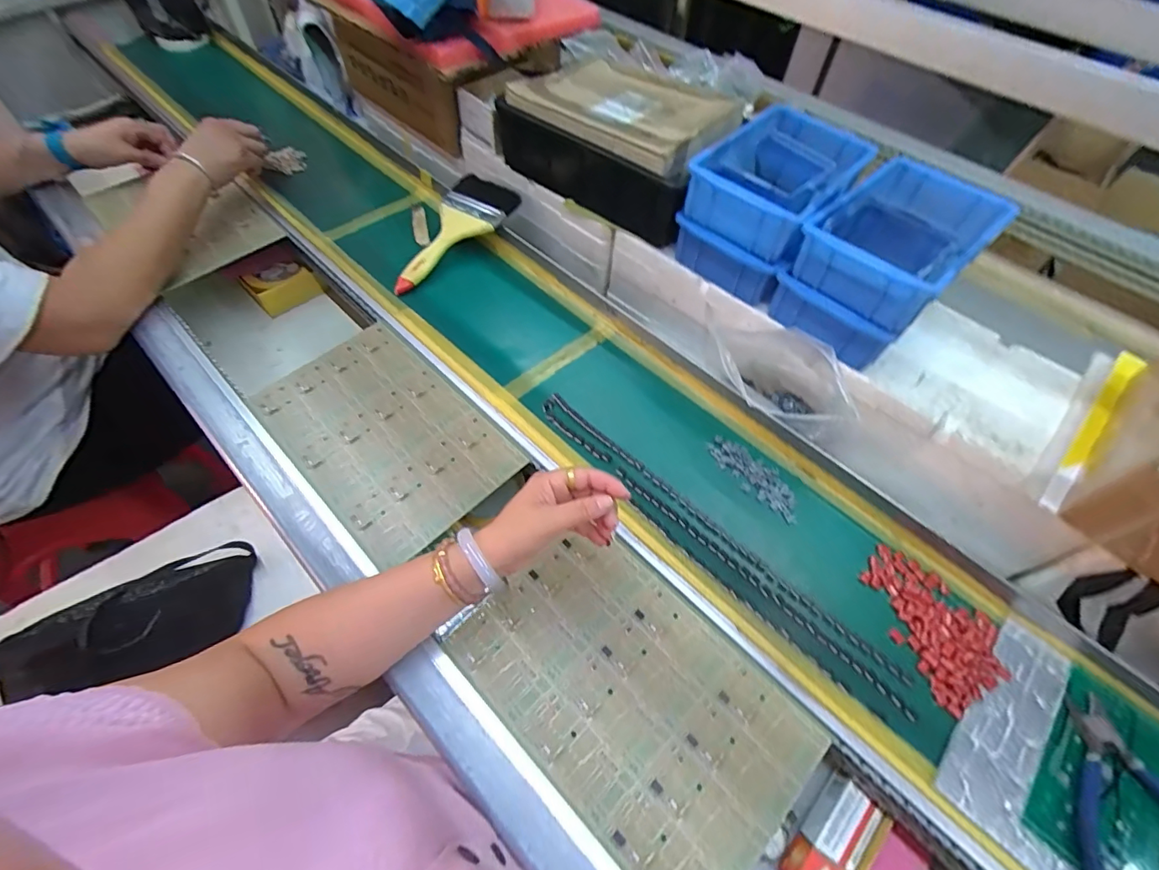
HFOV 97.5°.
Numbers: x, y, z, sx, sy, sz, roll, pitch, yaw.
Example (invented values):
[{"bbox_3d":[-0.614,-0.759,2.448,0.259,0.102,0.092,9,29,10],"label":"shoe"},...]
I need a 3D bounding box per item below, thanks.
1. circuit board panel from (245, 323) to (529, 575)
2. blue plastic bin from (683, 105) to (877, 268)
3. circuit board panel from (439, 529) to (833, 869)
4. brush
[{"bbox_3d":[-0.223,-0.003,0.577,0.180,0.012,0.288,-40,67,-20],"label":"circuit board panel"},{"bbox_3d":[0.224,-0.284,0.560,0.134,0.051,0.199,37,63,20],"label":"blue plastic bin"},{"bbox_3d":[0.044,0.221,0.438,0.283,0.008,0.184,41,68,21],"label":"circuit board panel"},{"bbox_3d":[-0.185,-0.277,0.699,0.101,0.017,0.209,37,77,18],"label":"brush"}]

